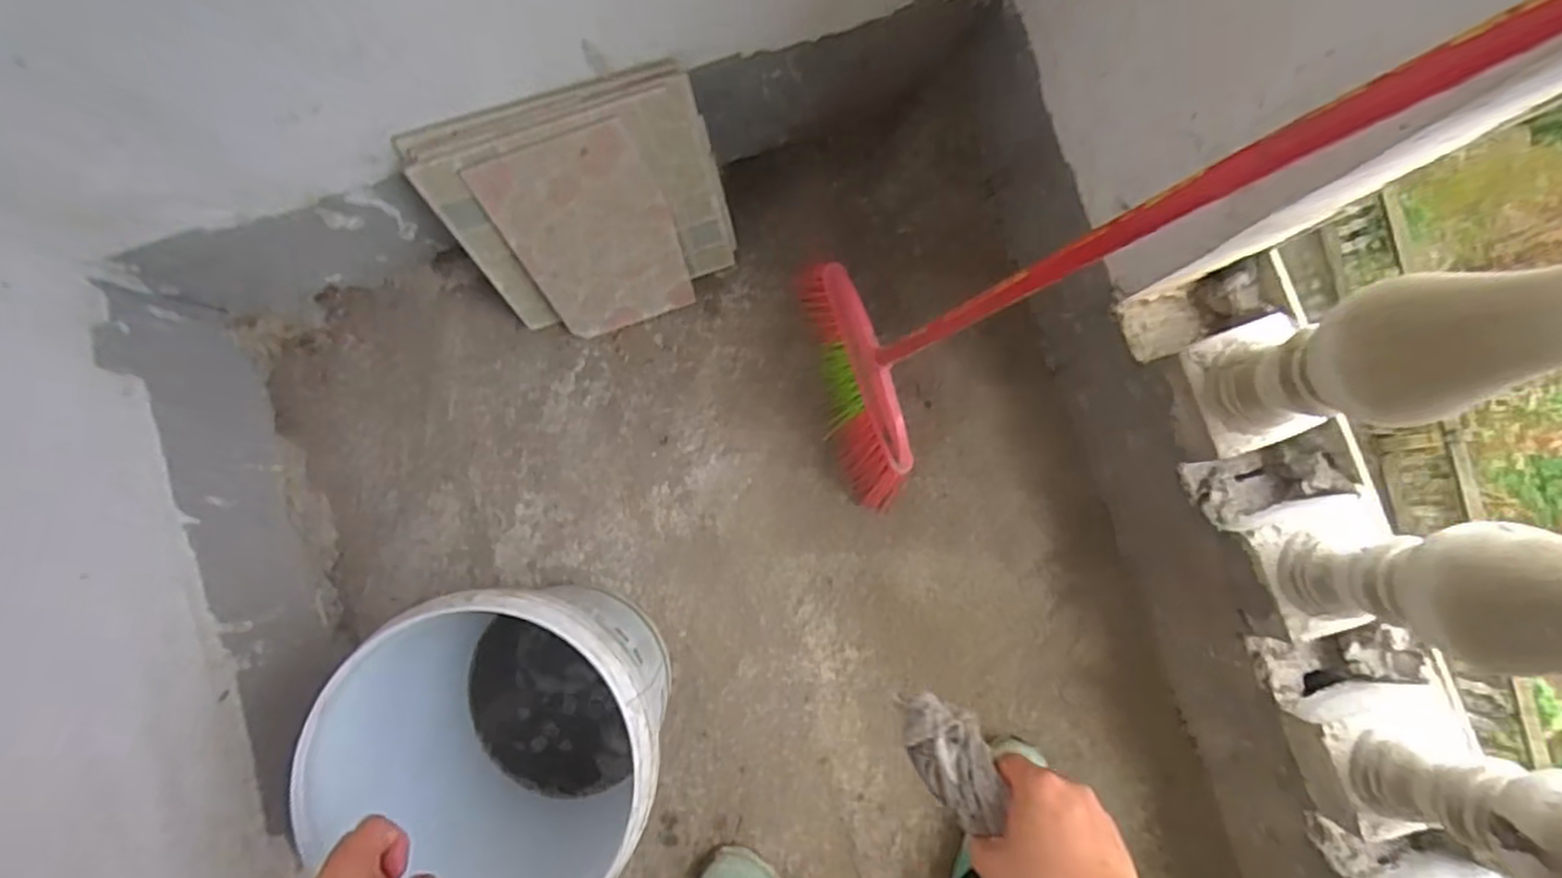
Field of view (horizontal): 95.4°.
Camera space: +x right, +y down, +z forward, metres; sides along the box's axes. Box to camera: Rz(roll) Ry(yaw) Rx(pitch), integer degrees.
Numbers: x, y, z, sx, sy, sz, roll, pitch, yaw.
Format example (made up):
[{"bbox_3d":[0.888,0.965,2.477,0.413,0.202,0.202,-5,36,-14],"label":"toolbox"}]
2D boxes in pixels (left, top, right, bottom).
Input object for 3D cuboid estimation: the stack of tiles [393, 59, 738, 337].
[{"bbox_3d":[-0.223,-0.260,0.858,0.315,0.331,0.046,-19,58,-1],"label":"stack of tiles"}]

